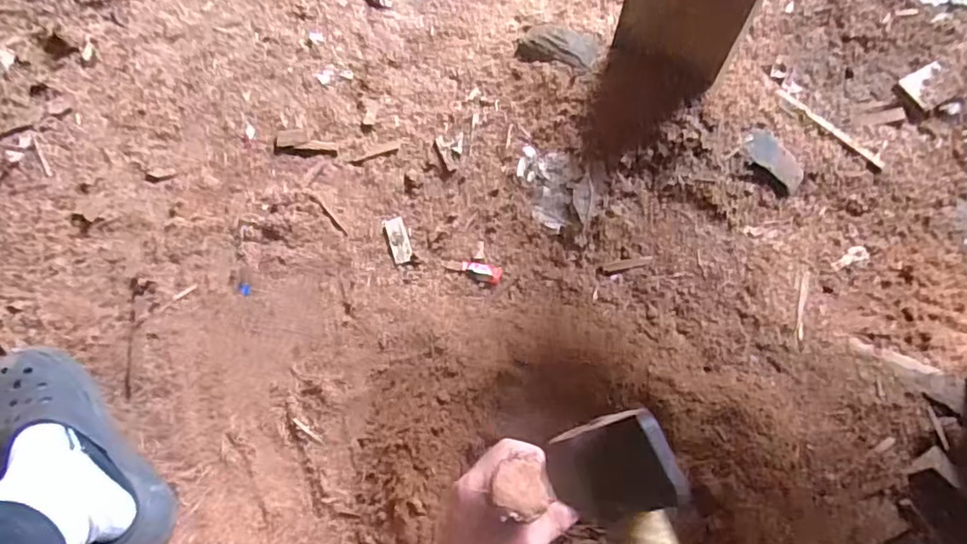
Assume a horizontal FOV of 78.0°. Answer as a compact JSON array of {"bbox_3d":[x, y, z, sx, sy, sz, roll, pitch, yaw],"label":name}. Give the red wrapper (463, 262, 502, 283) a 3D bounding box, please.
[{"bbox_3d":[-0.002,-0.001,0.687,0.047,0.007,0.022,16,67,7],"label":"red wrapper"}]

